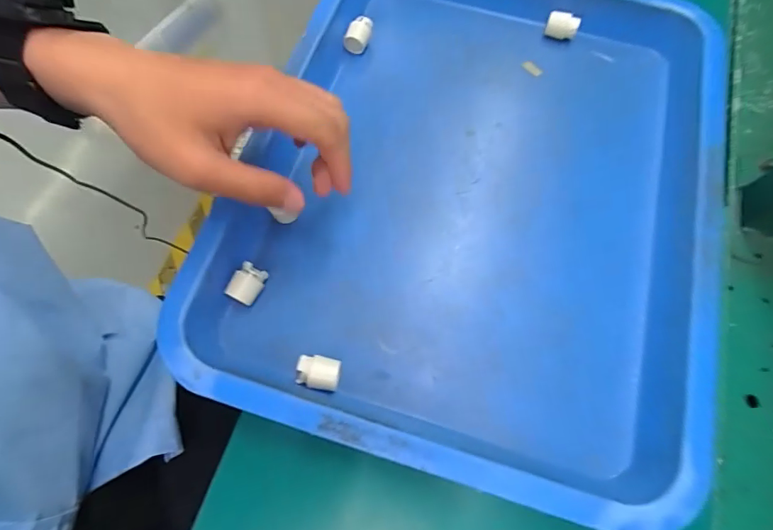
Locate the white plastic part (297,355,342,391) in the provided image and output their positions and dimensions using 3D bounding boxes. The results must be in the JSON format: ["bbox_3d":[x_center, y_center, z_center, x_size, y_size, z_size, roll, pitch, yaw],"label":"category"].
[{"bbox_3d":[-0.044,0.071,0.287,0.027,0.017,0.021,10,71,1],"label":"white plastic part"}]

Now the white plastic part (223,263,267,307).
[{"bbox_3d":[-0.099,0.014,0.310,0.019,0.019,0.027,26,72,6],"label":"white plastic part"}]

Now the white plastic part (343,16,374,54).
[{"bbox_3d":[-0.026,-0.209,0.395,0.019,0.019,0.031,17,71,3],"label":"white plastic part"}]

